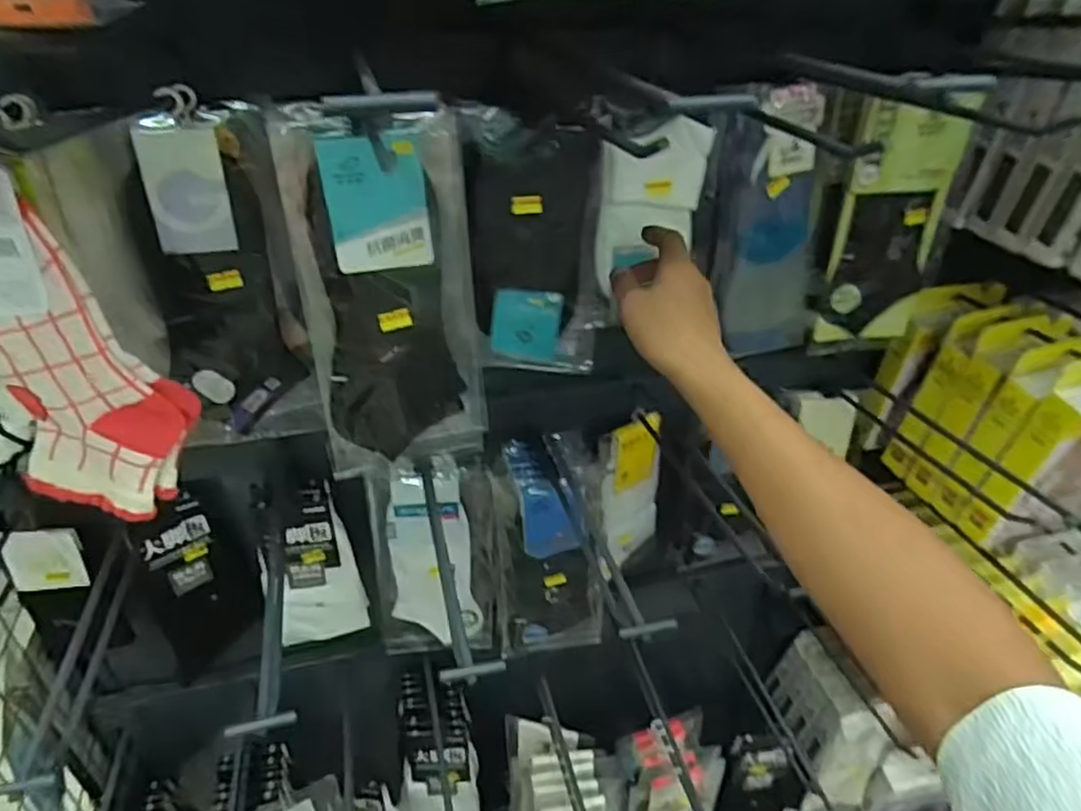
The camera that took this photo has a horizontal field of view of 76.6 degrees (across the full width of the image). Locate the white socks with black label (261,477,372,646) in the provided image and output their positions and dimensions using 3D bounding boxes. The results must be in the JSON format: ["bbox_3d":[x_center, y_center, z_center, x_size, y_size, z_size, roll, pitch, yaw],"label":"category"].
[{"bbox_3d":[-0.236,0.169,0.707,0.092,0.196,0.032,-20,35,-23],"label":"white socks with black label"}]

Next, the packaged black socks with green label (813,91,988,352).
[{"bbox_3d":[0.326,-0.164,0.643,0.113,0.230,0.025,-5,38,-3],"label":"packaged black socks with green label"}]

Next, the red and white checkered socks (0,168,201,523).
[{"bbox_3d":[-0.278,-0.032,0.407,0.091,0.201,0.049,6,33,8],"label":"red and white checkered socks"}]

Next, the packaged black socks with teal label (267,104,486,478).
[{"bbox_3d":[-0.106,-0.074,0.501,0.122,0.263,0.037,-10,34,-16],"label":"packaged black socks with teal label"}]

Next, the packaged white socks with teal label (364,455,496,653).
[{"bbox_3d":[-0.114,0.174,0.748,0.126,0.271,0.037,1,31,-2],"label":"packaged white socks with teal label"}]

